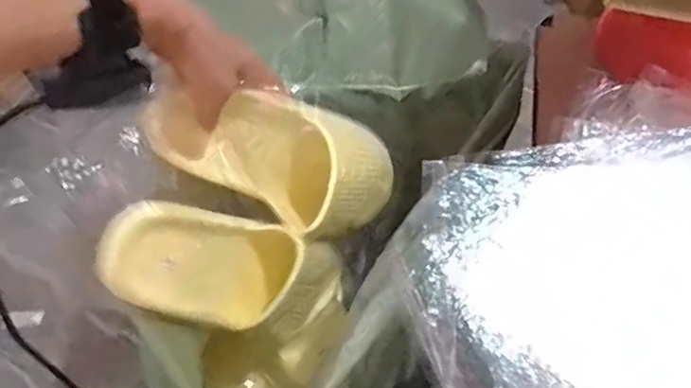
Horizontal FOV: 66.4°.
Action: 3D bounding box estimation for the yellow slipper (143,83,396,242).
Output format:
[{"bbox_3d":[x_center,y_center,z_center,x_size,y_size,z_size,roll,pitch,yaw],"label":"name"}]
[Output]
[{"bbox_3d":[-0.053,-0.019,0.484,0.264,0.107,0.090,18,43,-36],"label":"yellow slipper"}]

